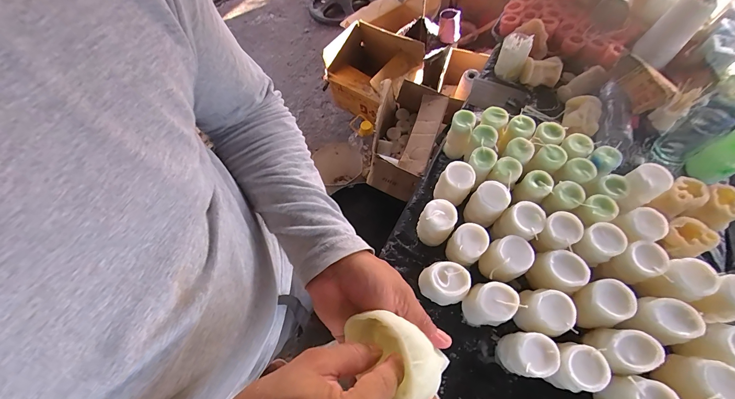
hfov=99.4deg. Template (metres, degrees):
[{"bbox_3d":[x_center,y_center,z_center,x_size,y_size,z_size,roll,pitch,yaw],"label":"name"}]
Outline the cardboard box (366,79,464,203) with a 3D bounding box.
[{"bbox_3d":[0.136,-0.216,1.139,0.222,0.160,0.459,13,65,11],"label":"cardboard box"}]

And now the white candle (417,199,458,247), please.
[{"bbox_3d":[0.132,0.048,0.602,0.062,0.105,0.055,24,67,15],"label":"white candle"}]

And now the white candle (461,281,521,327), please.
[{"bbox_3d":[0.206,0.185,0.538,0.076,0.100,0.065,13,65,11],"label":"white candle"}]

